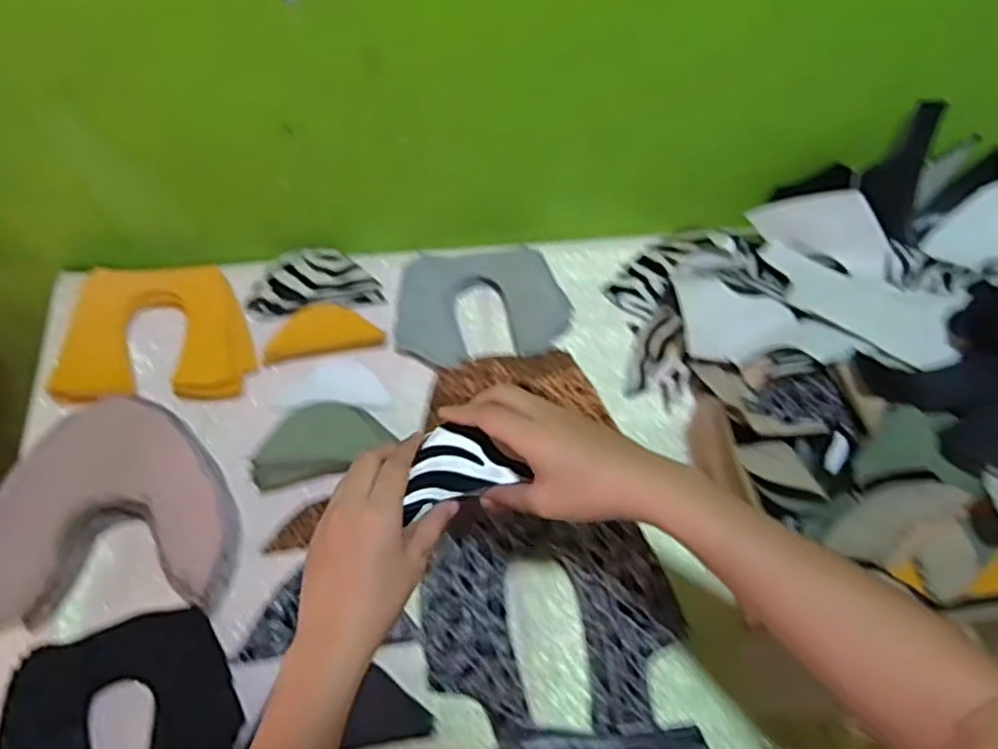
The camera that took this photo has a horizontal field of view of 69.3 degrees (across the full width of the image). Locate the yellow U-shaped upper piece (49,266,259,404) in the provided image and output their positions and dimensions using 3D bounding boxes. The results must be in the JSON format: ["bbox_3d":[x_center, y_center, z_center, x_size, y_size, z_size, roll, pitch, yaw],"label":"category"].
[{"bbox_3d":[-0.317,-0.037,0.668,0.163,0.018,0.130,-6,75,-17],"label":"yellow U-shaped upper piece"}]

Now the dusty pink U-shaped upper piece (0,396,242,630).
[{"bbox_3d":[-0.309,0.105,0.589,0.168,0.057,0.168,-6,64,-4],"label":"dusty pink U-shaped upper piece"}]

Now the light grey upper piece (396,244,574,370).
[{"bbox_3d":[-0.016,-0.065,0.686,0.160,0.019,0.113,-6,64,-4],"label":"light grey upper piece"}]

